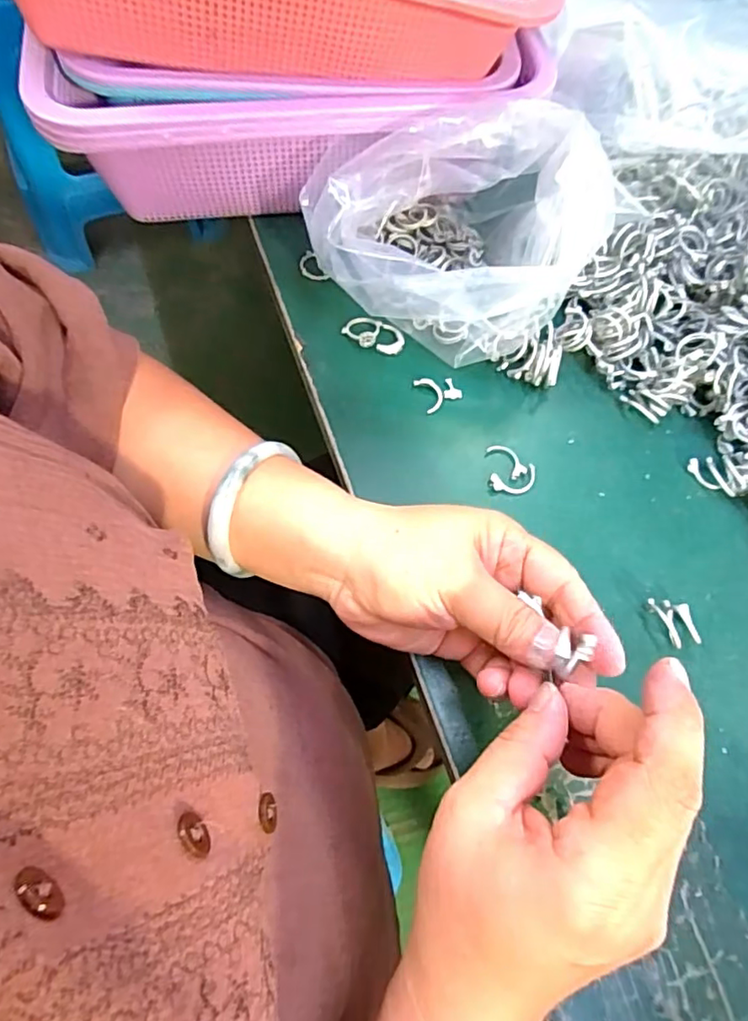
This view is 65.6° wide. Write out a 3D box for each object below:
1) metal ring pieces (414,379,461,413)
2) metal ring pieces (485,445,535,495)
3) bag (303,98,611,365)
[{"bbox_3d":[0.039,-0.073,0.352,0.024,0.007,0.023,-19,67,-12],"label":"metal ring pieces"},{"bbox_3d":[0.079,-0.023,0.332,0.027,0.006,0.029,5,64,-1],"label":"metal ring pieces"},{"bbox_3d":[0.049,-0.175,0.347,0.158,0.105,0.142,31,67,11],"label":"bag"}]

